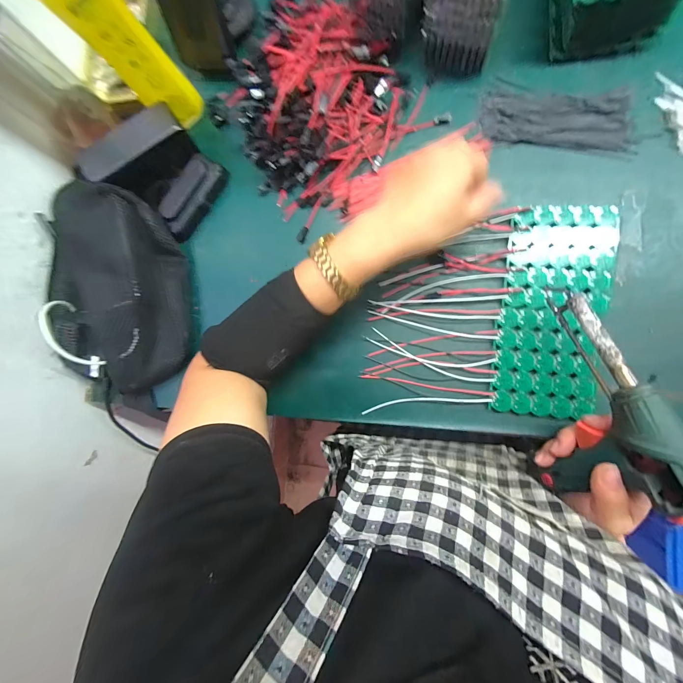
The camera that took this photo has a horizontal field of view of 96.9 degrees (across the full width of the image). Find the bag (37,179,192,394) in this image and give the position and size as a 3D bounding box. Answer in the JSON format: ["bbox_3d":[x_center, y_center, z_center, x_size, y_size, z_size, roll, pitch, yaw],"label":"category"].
[{"bbox_3d":[-0.273,-0.061,0.366,0.142,0.067,0.235,-6,87,9],"label":"bag"}]

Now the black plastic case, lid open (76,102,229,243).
[{"bbox_3d":[-0.225,-0.216,0.371,0.130,0.064,0.117,35,94,9],"label":"black plastic case, lid open"}]

